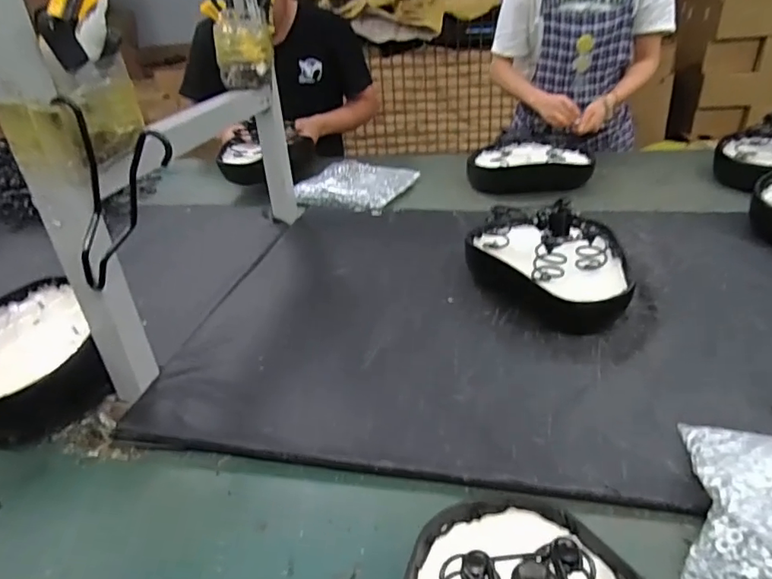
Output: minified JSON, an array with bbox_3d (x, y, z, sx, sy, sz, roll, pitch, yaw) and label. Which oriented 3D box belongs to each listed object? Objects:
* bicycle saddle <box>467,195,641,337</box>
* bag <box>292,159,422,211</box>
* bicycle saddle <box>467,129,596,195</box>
[{"bbox_3d":[0.245,-0.056,0.782,0.162,0.124,0.260,-22,36,-24],"label":"bicycle saddle"},{"bbox_3d":[-0.069,-0.262,1.263,0.218,0.030,0.240,9,35,22],"label":"bag"},{"bbox_3d":[0.350,-0.319,1.262,0.294,0.122,0.185,3,32,12],"label":"bicycle saddle"}]

